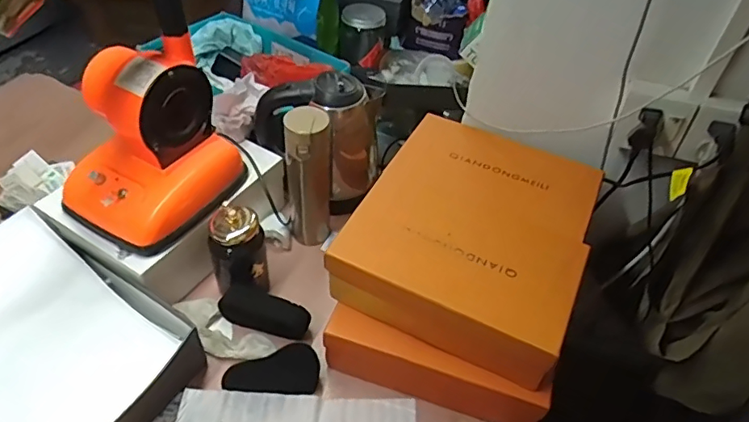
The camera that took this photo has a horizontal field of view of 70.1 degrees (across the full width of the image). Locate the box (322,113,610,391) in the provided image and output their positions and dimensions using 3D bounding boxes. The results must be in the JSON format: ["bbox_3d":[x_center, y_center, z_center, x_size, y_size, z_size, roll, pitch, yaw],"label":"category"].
[{"bbox_3d":[0.139,0.024,0.738,0.286,0.090,0.332,21,48,15],"label":"box"}]

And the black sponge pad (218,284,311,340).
[{"bbox_3d":[-0.156,0.142,0.759,0.130,0.051,0.031,15,46,9],"label":"black sponge pad"}]

